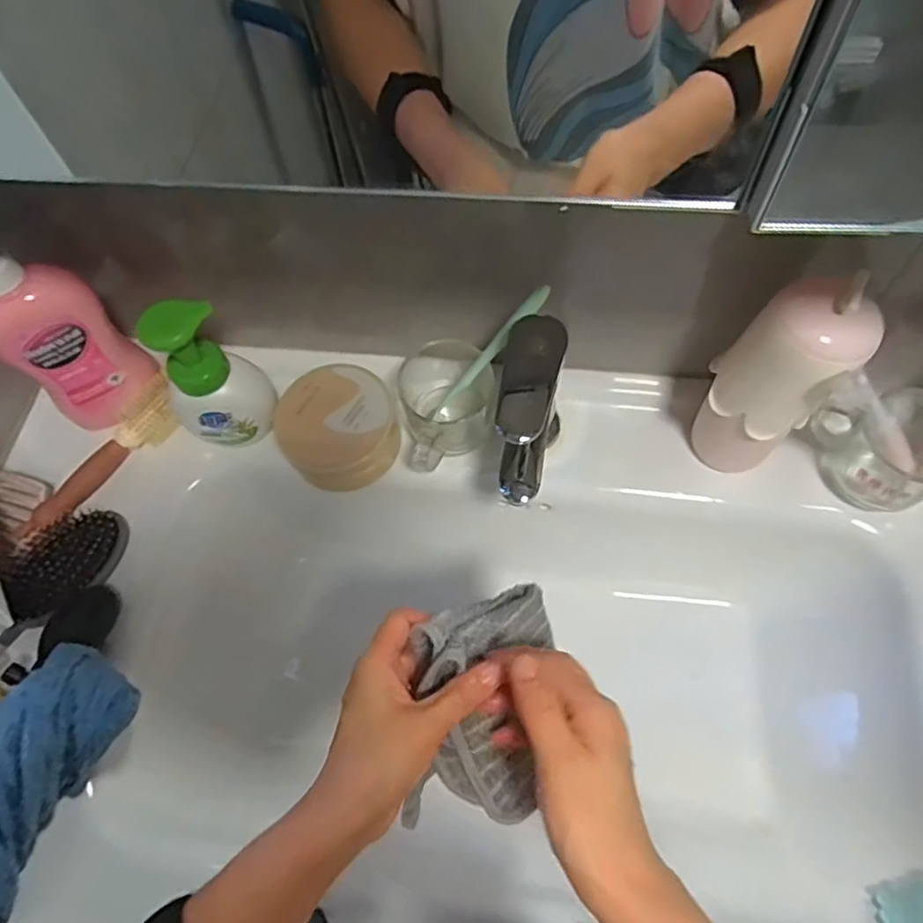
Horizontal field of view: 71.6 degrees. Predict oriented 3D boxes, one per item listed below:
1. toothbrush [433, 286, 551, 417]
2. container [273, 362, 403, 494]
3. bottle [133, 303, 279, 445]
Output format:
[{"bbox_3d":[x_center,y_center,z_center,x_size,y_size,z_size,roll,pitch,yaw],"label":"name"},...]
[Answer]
[{"bbox_3d":[0.019,-0.085,0.526,0.014,0.168,0.013,-3,61,-38],"label":"toothbrush"},{"bbox_3d":[-0.112,-0.027,0.585,0.103,0.065,0.100,-2,65,4],"label":"container"},{"bbox_3d":[-0.212,-0.063,0.546,0.084,0.171,0.048,-8,67,-3],"label":"bottle"}]

